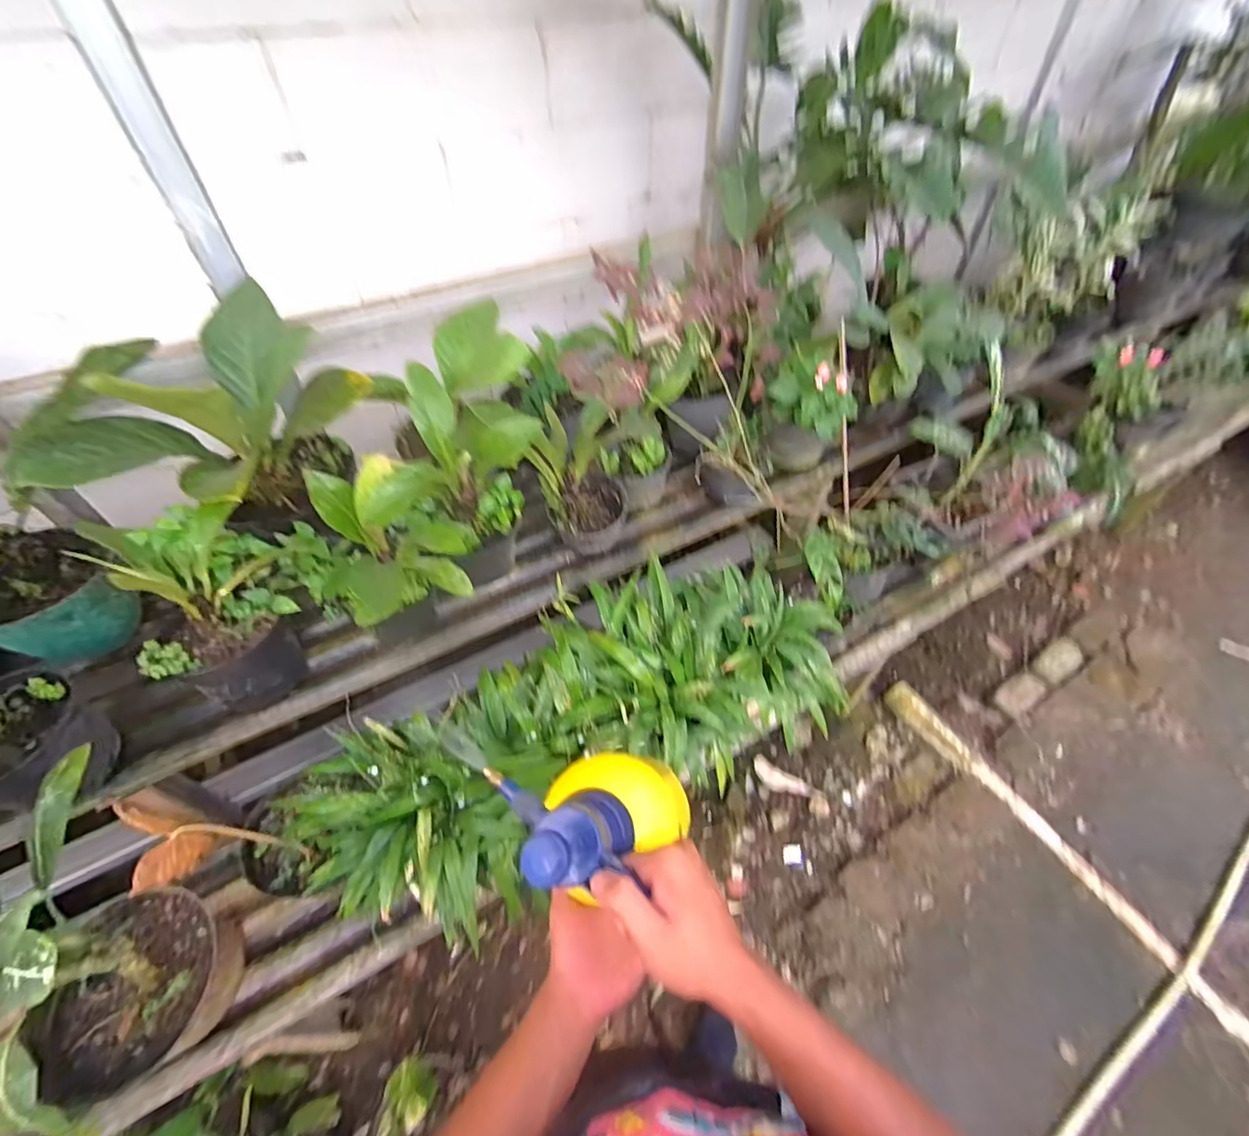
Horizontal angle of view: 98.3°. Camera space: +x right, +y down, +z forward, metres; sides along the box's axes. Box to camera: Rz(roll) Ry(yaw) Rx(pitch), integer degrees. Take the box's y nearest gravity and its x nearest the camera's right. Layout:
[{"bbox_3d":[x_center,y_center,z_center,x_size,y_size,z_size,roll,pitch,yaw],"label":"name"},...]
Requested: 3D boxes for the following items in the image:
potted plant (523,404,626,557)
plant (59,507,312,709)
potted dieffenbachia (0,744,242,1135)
[{"bbox_3d":[-0.083,-0.169,1.076,0.173,0.293,0.163,0,49,2],"label":"potted plant"},{"bbox_3d":[-0.649,0.070,0.876,0.222,0.293,0.231,-32,55,-23],"label":"plant"},{"bbox_3d":[-0.713,0.505,0.671,0.321,0.574,0.327,-36,57,-25],"label":"potted dieffenbachia"}]

